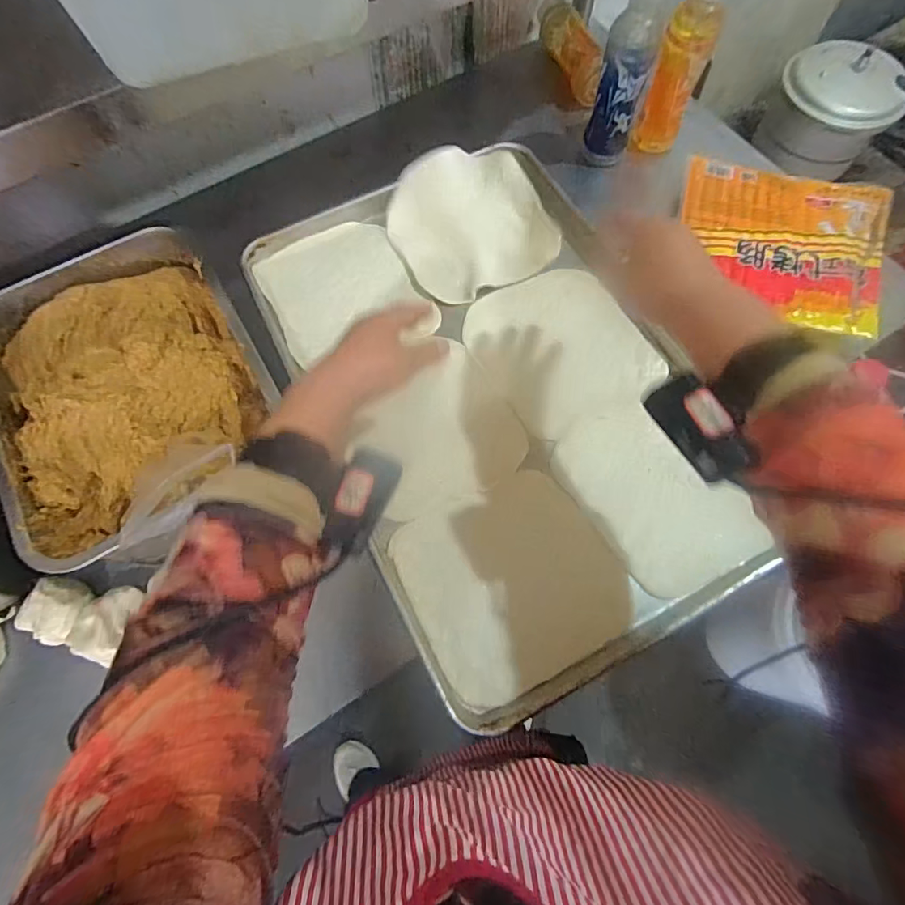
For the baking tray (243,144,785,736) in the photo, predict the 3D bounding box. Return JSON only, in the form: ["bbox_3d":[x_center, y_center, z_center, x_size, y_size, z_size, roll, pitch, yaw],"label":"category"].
[{"bbox_3d":[0.047,-0.078,0.523,0.377,0.049,0.590,-24,71,-8],"label":"baking tray"}]

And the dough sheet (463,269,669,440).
[{"bbox_3d":[0.121,-0.123,0.553,0.170,0.020,0.191,-27,71,-9],"label":"dough sheet"}]

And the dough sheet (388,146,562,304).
[{"bbox_3d":[0.016,-0.286,0.591,0.175,0.013,0.193,-28,84,4],"label":"dough sheet"}]

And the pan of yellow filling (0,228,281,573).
[{"bbox_3d":[-0.343,-0.071,0.520,0.257,0.079,0.352,-32,72,-10],"label":"pan of yellow filling"}]

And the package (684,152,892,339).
[{"bbox_3d":[0.463,-0.298,0.674,0.275,0.019,0.265,15,70,7],"label":"package"}]

